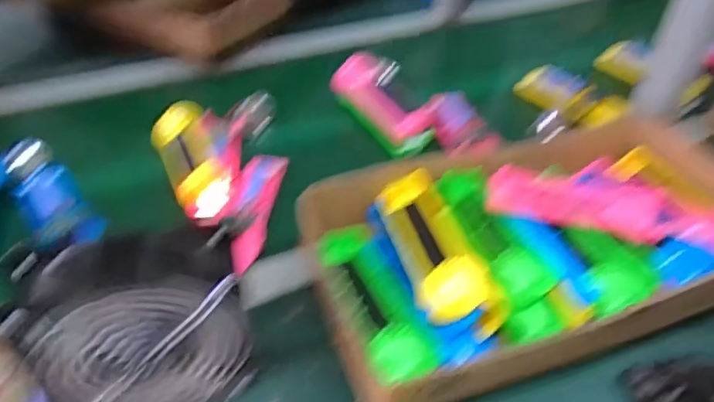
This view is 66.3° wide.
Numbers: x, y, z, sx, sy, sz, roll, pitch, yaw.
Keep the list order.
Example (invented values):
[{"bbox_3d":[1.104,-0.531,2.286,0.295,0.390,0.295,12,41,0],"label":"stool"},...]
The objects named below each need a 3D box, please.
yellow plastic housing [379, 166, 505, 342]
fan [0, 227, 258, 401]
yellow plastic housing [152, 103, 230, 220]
[{"bbox_3d":[0.069,0.043,0.496,0.064,0.035,0.163,-10,43,-13],"label":"yellow plastic housing"},{"bbox_3d":[-0.152,0.091,0.387,0.145,0.138,0.062,-12,43,-15],"label":"fan"},{"bbox_3d":[-0.191,-0.047,0.631,0.063,0.046,0.178,-16,45,-19],"label":"yellow plastic housing"}]

